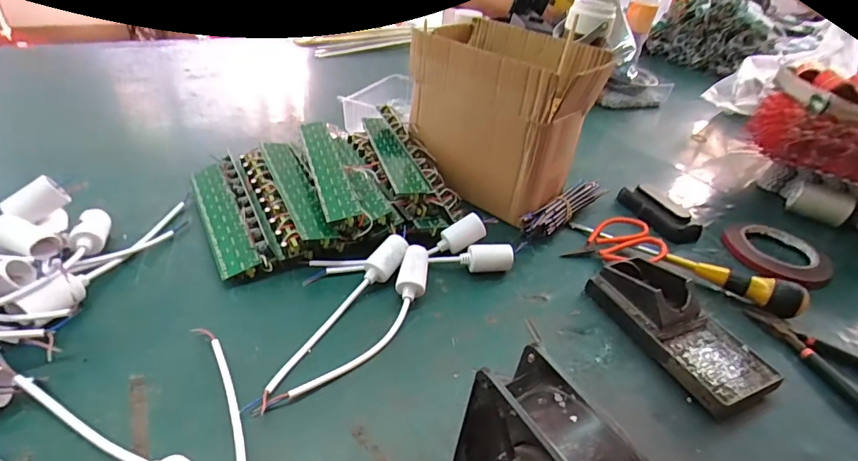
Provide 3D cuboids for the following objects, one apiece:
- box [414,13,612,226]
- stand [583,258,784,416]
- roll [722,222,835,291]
[{"bbox_3d":[0.091,-0.147,0.552,0.195,0.159,0.162,22,39,20],"label":"box"},{"bbox_3d":[0.230,0.084,0.413,0.080,0.043,0.158,-12,40,-23],"label":"stand"},{"bbox_3d":[0.411,0.026,0.535,0.108,0.022,0.108,4,36,-3],"label":"roll"}]

